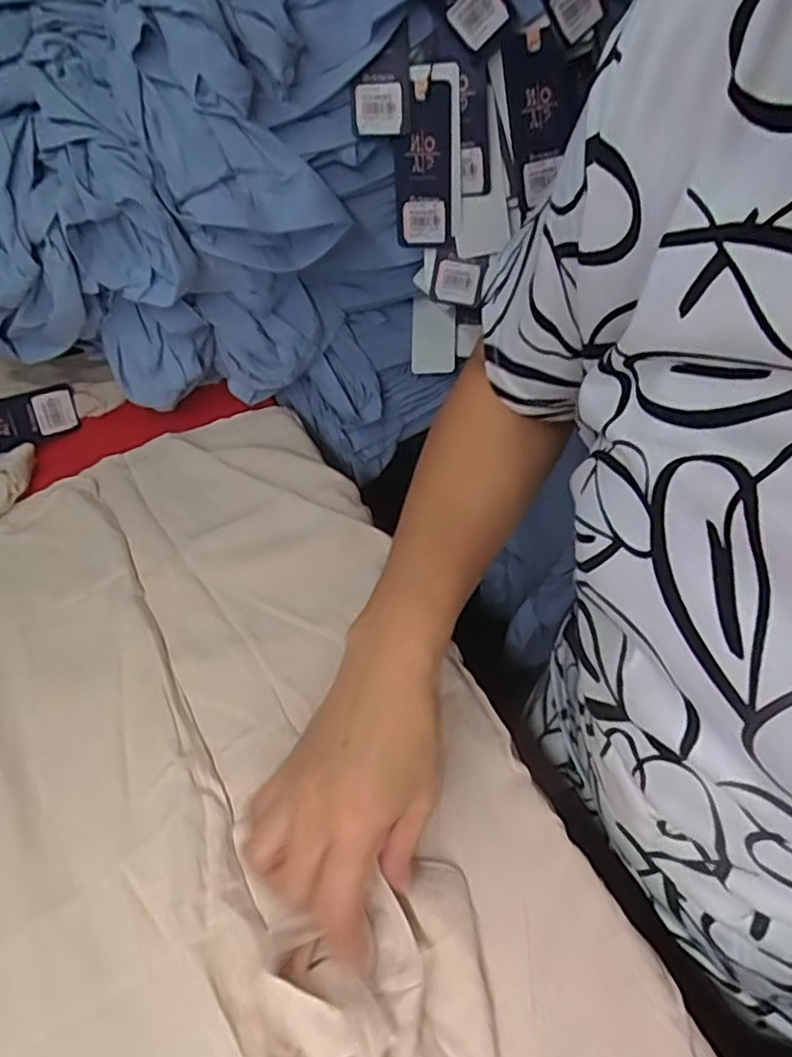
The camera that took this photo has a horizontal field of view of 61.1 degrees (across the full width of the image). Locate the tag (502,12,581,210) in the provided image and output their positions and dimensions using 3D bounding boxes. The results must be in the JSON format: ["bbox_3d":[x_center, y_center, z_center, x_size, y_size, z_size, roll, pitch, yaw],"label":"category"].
[{"bbox_3d":[0.116,-0.320,0.516,0.064,0.113,0.011,-22,36,-4],"label":"tag"}]

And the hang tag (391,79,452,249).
[{"bbox_3d":[0.021,-0.283,0.532,0.046,0.117,0.007,9,43,15],"label":"hang tag"}]

